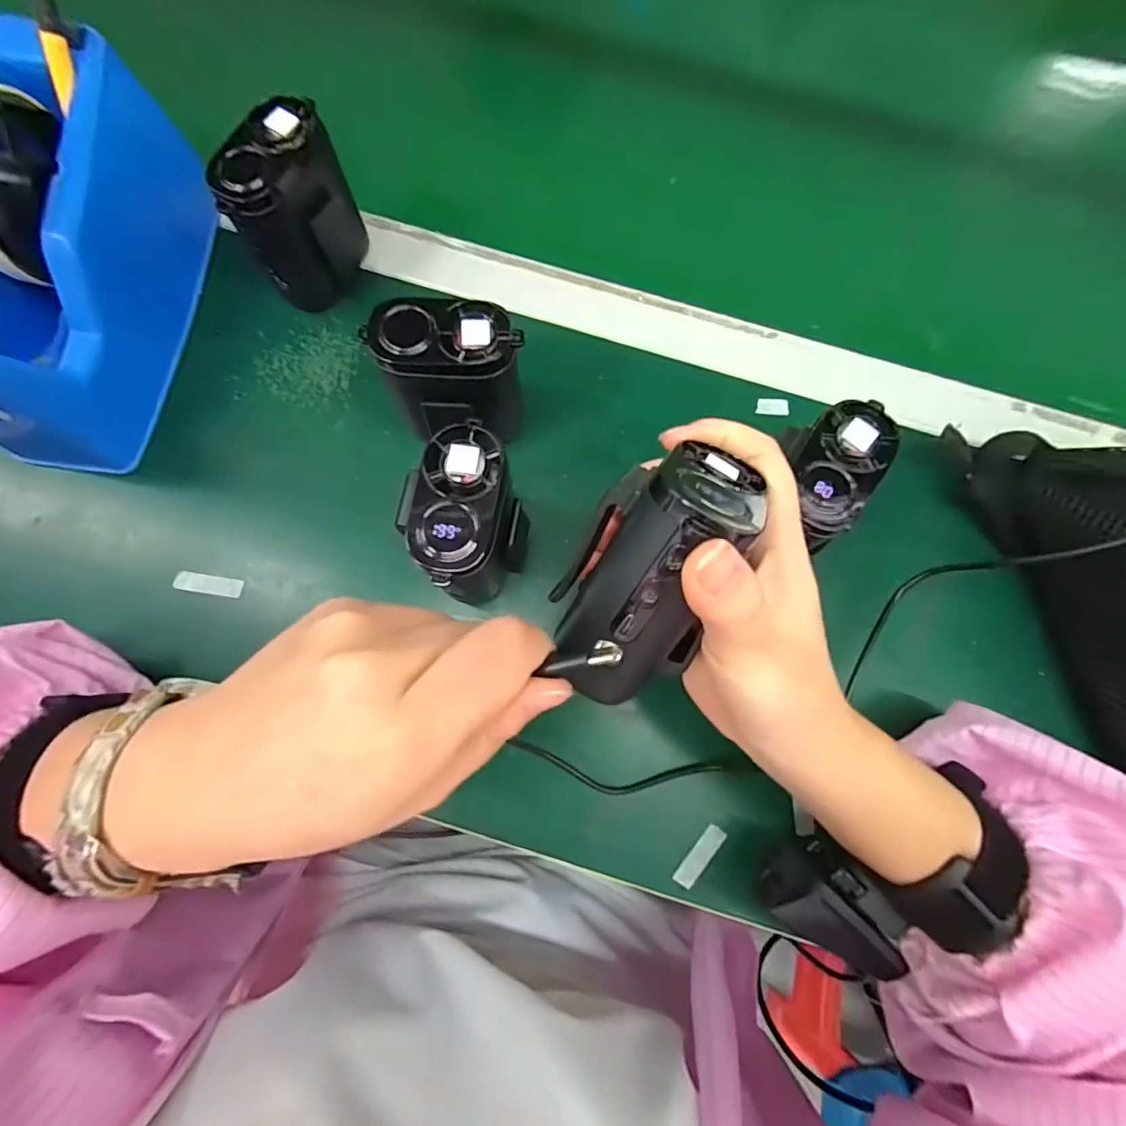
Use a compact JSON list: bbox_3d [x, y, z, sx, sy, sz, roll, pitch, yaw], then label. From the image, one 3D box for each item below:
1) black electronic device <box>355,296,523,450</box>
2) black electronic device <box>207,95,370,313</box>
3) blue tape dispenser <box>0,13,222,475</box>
[{"bbox_3d":[-0.056,-0.091,0.284,0.066,0.087,0.038,-7,76,-3],"label":"black electronic device"},{"bbox_3d":[-0.147,-0.194,0.305,0.039,0.086,0.063,15,76,2],"label":"black electronic device"},{"bbox_3d":[-0.264,-0.160,0.282,0.073,0.109,0.195,10,76,1],"label":"blue tape dispenser"}]

